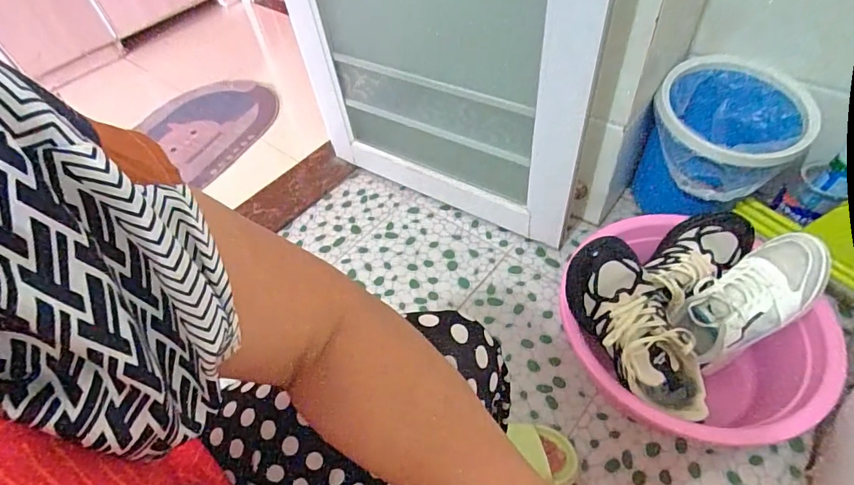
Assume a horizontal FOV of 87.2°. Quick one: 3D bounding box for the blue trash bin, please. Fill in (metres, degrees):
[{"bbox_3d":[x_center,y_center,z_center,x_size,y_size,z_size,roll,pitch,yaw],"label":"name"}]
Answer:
[{"bbox_3d":[0.589,-0.182,0.928,0.252,0.279,0.262,27,59,27],"label":"blue trash bin"}]

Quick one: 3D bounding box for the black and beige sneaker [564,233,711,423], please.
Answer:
[{"bbox_3d":[0.303,0.126,0.650,0.110,0.086,0.271,-25,76,-14],"label":"black and beige sneaker"}]

